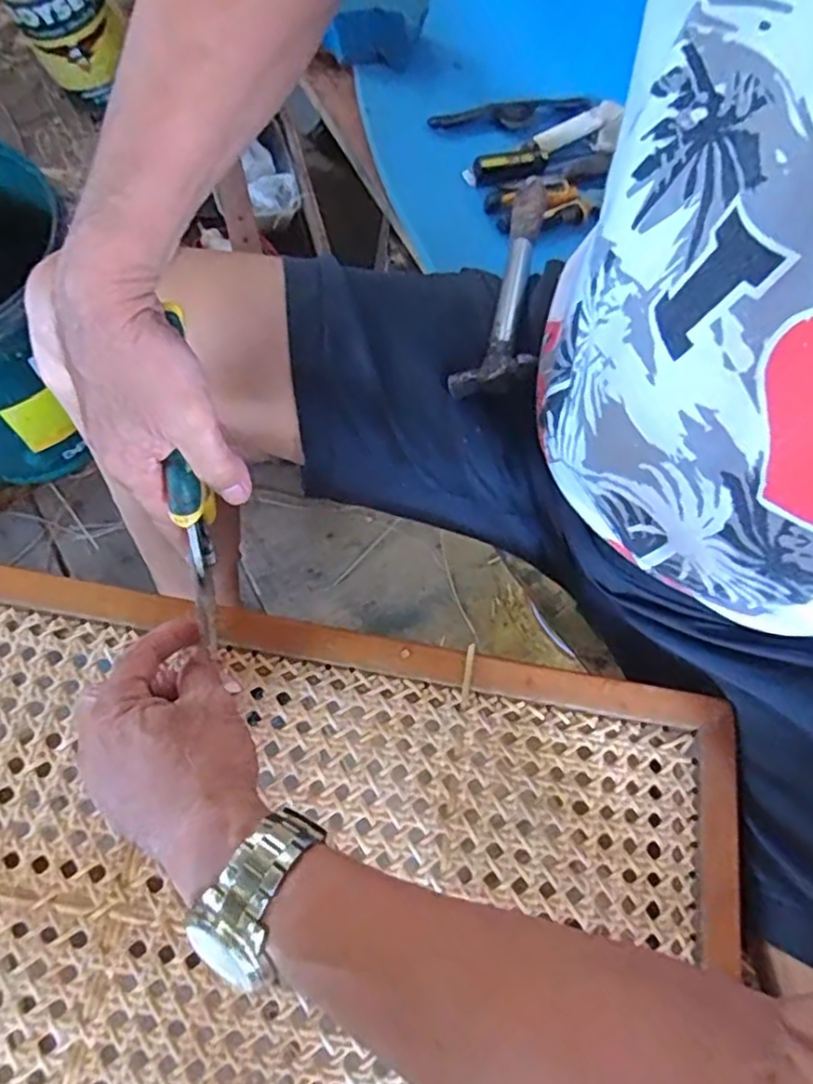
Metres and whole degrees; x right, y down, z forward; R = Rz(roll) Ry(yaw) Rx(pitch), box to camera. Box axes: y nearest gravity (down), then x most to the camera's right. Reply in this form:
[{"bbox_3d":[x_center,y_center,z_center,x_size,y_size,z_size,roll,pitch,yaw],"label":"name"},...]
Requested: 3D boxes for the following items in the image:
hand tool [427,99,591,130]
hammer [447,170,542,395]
[{"bbox_3d":[0.118,-0.486,0.787,0.195,0.024,0.028,-17,71,-9],"label":"hand tool"},{"bbox_3d":[0.086,-0.196,0.508,0.056,0.041,0.223,18,70,4],"label":"hammer"}]

